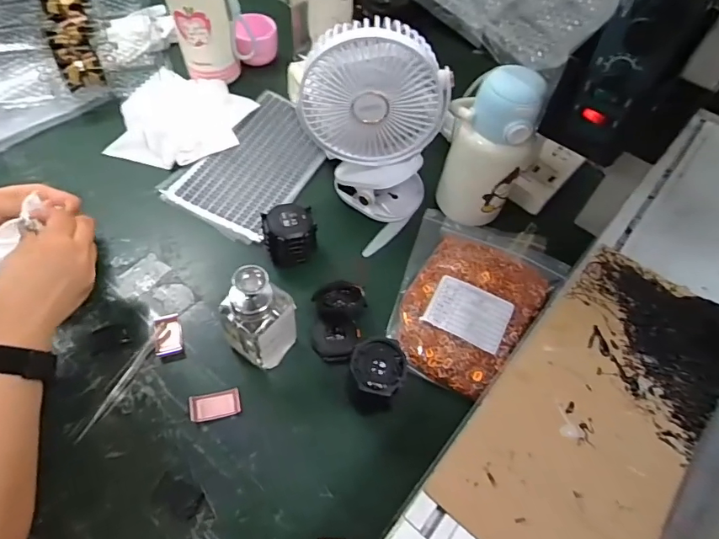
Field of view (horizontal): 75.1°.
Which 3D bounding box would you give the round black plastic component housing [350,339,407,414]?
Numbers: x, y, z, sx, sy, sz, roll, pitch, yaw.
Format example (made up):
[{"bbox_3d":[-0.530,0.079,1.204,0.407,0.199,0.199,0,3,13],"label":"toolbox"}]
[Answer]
[{"bbox_3d":[0.016,0.095,0.423,0.046,0.059,0.050,2,58,-3],"label":"round black plastic component housing"}]

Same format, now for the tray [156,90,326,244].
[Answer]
[{"bbox_3d":[-0.127,-0.135,0.590,0.138,0.007,0.209,30,61,13],"label":"tray"}]

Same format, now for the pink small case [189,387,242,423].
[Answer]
[{"bbox_3d":[-0.134,0.126,0.435,0.044,0.008,0.024,-12,60,-12],"label":"pink small case"}]

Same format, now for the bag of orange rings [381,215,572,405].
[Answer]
[{"bbox_3d":[0.114,0.029,0.503,0.156,0.029,0.194,28,60,12],"label":"bag of orange rings"}]

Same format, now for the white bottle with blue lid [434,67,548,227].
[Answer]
[{"bbox_3d":[0.134,-0.124,0.507,0.093,0.172,0.067,23,60,10],"label":"white bottle with blue lid"}]

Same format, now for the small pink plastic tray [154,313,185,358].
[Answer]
[{"bbox_3d":[-0.192,0.065,0.469,0.026,0.004,0.045,-13,60,-12],"label":"small pink plastic tray"}]

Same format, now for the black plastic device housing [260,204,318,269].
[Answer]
[{"bbox_3d":[-0.075,-0.034,0.509,0.057,0.056,0.053,-15,61,-13],"label":"black plastic device housing"}]

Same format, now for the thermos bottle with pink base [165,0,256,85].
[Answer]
[{"bbox_3d":[-0.199,-0.333,0.588,0.077,0.183,0.065,21,59,9],"label":"thermos bottle with pink base"}]

